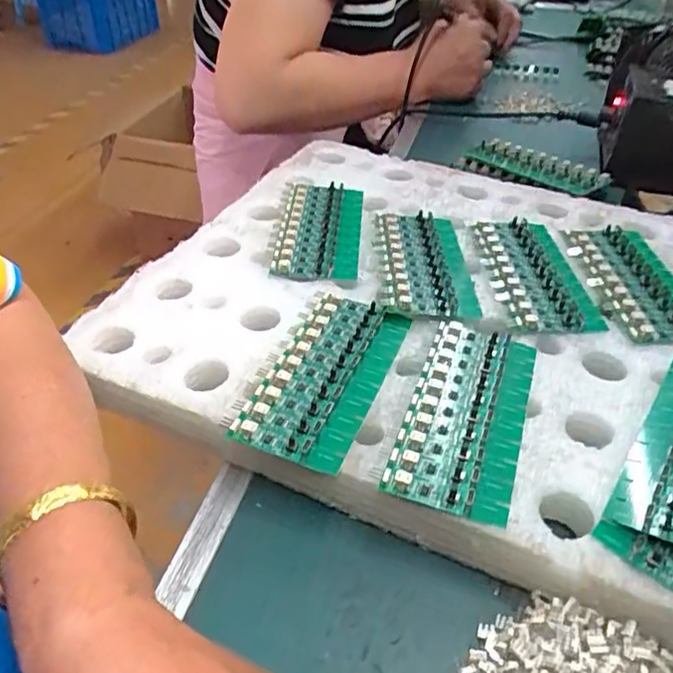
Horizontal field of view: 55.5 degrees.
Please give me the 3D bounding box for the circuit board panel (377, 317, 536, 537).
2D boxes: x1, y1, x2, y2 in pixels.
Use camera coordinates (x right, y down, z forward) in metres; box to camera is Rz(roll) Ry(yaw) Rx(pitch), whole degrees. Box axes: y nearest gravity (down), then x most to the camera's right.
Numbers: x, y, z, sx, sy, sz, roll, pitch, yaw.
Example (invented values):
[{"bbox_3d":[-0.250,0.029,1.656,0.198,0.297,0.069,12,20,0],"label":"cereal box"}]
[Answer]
[{"bbox_3d":[0.073,0.038,0.353,0.061,0.005,0.135,14,40,15],"label":"circuit board panel"}]

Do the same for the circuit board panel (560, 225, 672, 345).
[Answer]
[{"bbox_3d":[0.213,-0.040,0.458,0.068,0.012,0.131,-2,39,-5],"label":"circuit board panel"}]

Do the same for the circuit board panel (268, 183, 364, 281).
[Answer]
[{"bbox_3d":[-0.015,-0.087,0.503,0.067,0.009,0.140,4,39,3],"label":"circuit board panel"}]

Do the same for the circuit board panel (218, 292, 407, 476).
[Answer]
[{"bbox_3d":[-0.006,0.018,0.374,0.067,0.005,0.133,15,41,16],"label":"circuit board panel"}]

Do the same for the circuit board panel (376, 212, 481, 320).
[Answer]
[{"bbox_3d":[0.064,-0.056,0.464,0.062,0.010,0.134,1,39,-1],"label":"circuit board panel"}]

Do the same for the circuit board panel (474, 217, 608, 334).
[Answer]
[{"bbox_3d":[0.141,-0.048,0.463,0.062,0.012,0.131,-2,39,-4],"label":"circuit board panel"}]

